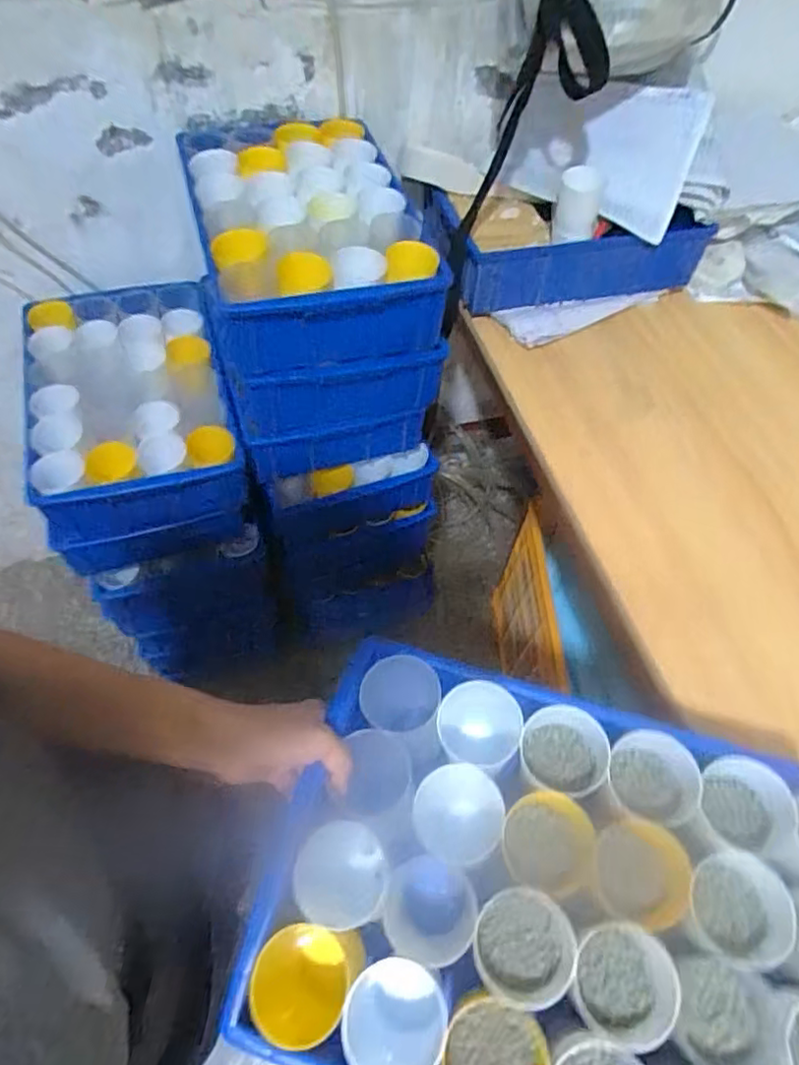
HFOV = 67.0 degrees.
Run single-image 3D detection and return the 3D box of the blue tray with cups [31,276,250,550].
[{"bbox_3d":[-0.392,-0.200,0.897,0.258,0.133,0.385,-13,59,-12],"label":"blue tray with cups"}]

